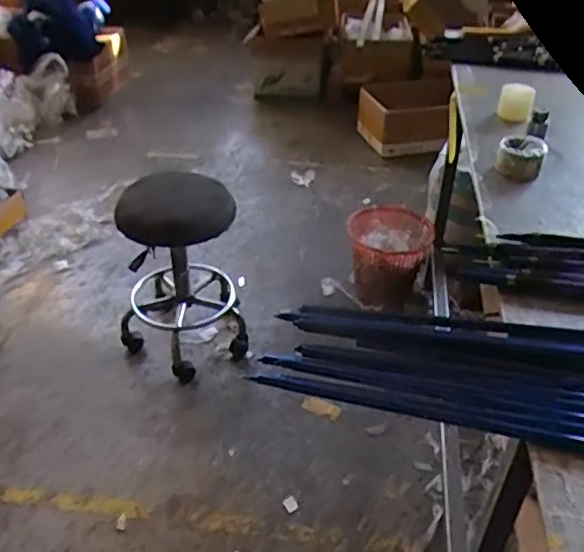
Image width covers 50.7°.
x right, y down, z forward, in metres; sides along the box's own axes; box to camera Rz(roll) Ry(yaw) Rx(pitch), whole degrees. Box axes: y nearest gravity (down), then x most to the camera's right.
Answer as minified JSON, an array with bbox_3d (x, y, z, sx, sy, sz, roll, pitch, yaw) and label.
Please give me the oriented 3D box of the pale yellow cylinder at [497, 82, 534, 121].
[{"bbox_3d":[0.486,-0.374,1.336,0.072,0.063,0.077,13,39,18],"label":"pale yellow cylinder"}]

